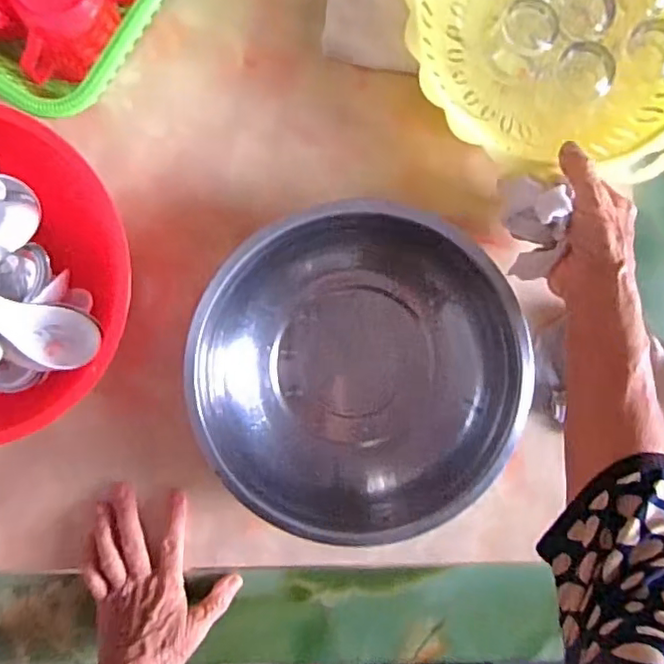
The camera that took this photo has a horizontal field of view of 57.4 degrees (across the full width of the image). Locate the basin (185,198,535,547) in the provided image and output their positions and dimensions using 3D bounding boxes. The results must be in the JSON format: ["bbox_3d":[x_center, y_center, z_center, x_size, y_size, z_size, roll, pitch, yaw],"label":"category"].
[{"bbox_3d":[0.020,0.032,0.502,0.252,0.074,0.259,0,92,-3],"label":"basin"}]

